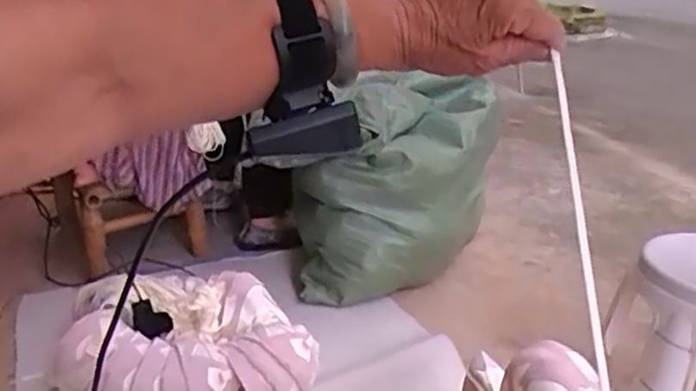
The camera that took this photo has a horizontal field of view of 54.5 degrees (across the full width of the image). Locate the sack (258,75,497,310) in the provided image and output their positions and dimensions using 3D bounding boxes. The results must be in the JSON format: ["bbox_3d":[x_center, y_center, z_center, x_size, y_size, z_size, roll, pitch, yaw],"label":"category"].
[{"bbox_3d":[0.111,-0.025,1.574,0.357,0.416,0.500,10,24,27],"label":"sack"}]

